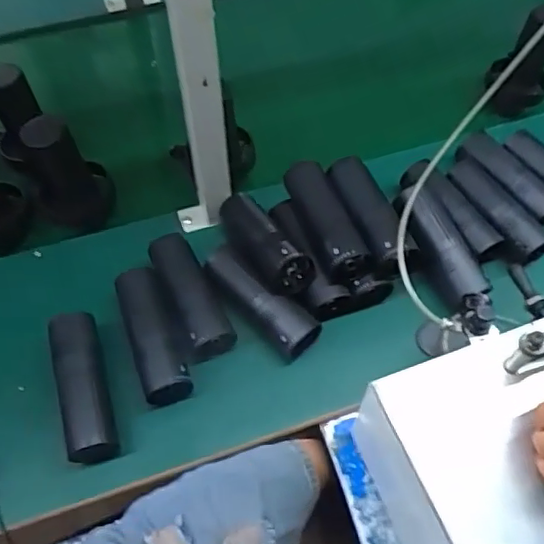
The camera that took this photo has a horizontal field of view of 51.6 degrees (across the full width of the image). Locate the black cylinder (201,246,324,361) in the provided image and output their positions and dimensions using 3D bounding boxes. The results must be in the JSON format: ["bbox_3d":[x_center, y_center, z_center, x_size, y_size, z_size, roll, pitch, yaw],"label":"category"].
[{"bbox_3d":[-0.018,0.038,0.699,0.054,0.046,0.172,-40,66,-22],"label":"black cylinder"}]

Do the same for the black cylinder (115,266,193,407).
[{"bbox_3d":[-0.139,0.076,0.669,0.059,0.051,0.164,-16,60,-10],"label":"black cylinder"}]

